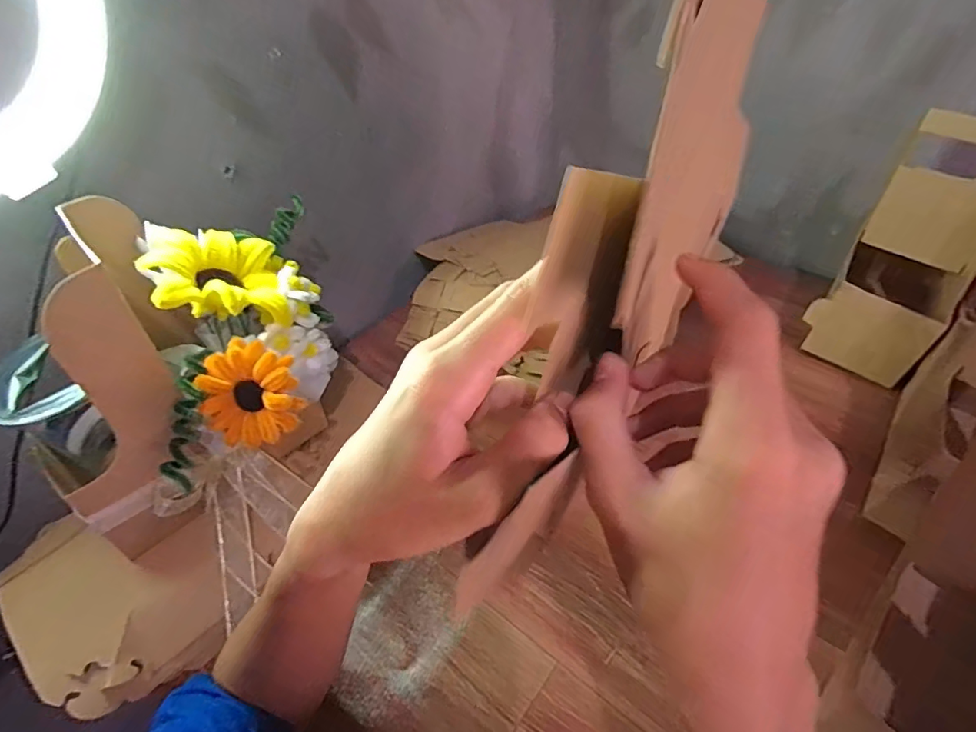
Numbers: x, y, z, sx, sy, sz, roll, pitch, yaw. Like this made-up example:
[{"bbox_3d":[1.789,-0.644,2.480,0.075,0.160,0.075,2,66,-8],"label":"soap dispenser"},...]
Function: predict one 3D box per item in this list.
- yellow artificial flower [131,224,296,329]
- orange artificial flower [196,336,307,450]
[{"bbox_3d":[-0.197,-0.065,0.368,0.086,0.057,0.104,-25,46,-20],"label":"yellow artificial flower"},{"bbox_3d":[-0.169,0.020,0.355,0.068,0.073,0.017,-17,6,8],"label":"orange artificial flower"}]

